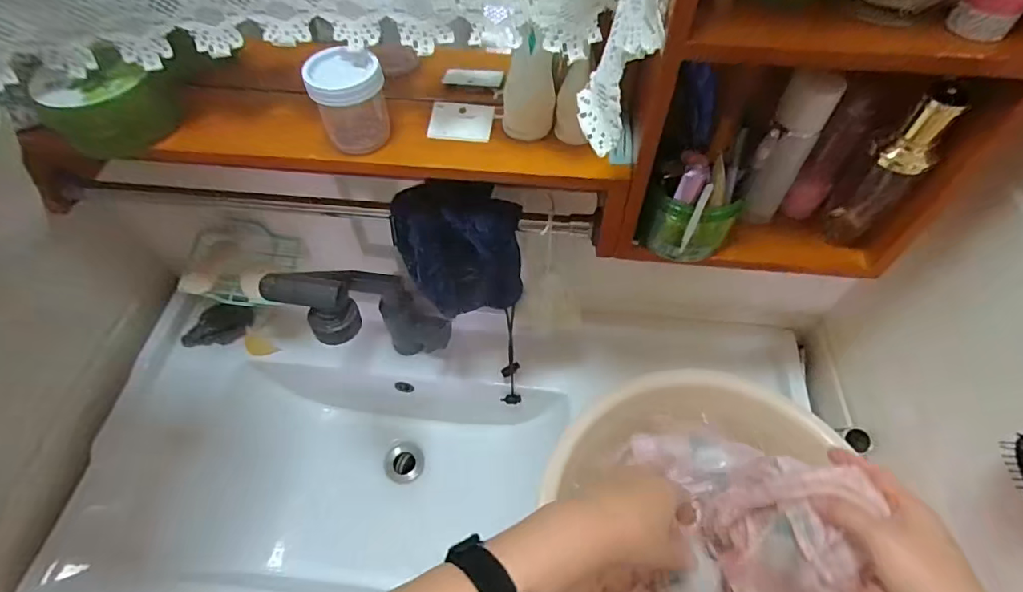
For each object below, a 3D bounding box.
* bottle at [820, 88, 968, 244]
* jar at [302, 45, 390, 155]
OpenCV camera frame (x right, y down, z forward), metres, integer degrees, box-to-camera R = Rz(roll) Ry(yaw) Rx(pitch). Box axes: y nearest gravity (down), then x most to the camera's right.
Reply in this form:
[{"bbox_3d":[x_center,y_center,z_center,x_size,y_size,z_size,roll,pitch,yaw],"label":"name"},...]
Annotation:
[{"bbox_3d":[0.309,-0.100,0.422,0.036,0.163,0.043,36,63,23],"label":"bottle"},{"bbox_3d":[-0.128,-0.154,0.415,0.055,0.069,0.050,-1,55,1],"label":"jar"}]

